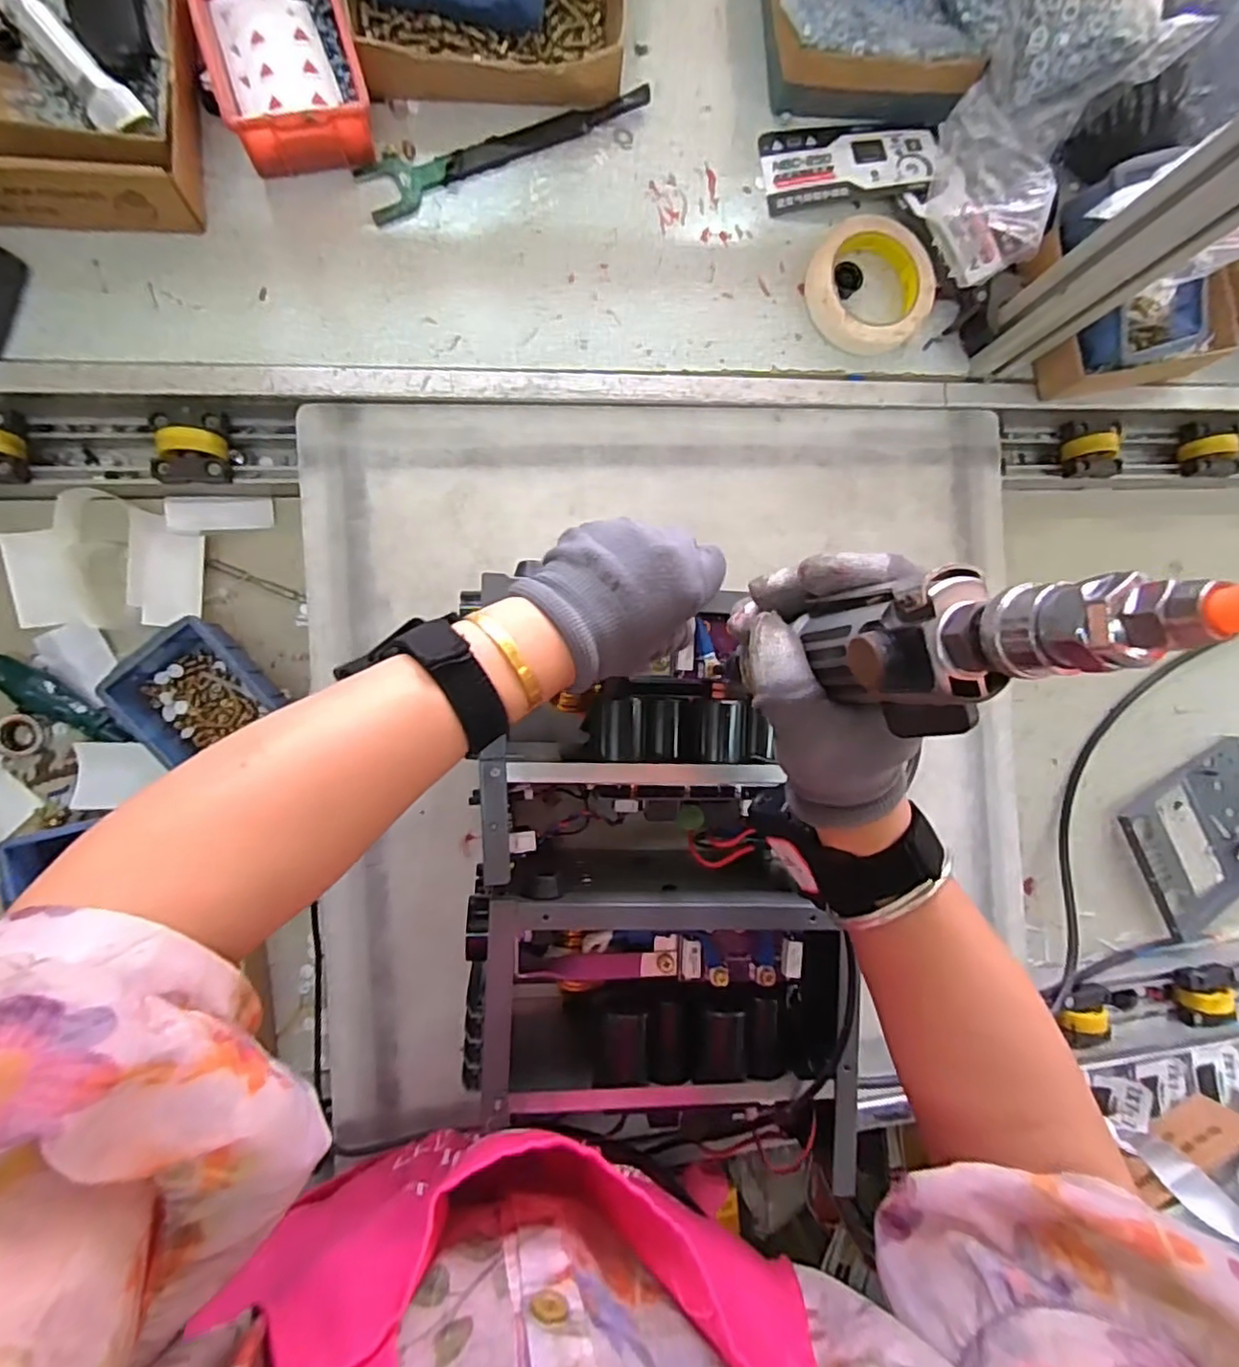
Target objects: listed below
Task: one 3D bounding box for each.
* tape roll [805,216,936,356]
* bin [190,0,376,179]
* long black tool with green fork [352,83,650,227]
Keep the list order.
[{"bbox_3d":[0.211,-0.334,0.539,0.103,0.033,0.104,0,90,-9],"label":"tape roll"},{"bbox_3d":[-0.245,-0.462,0.463,0.098,0.051,0.159,-15,92,-8],"label":"bin"},{"bbox_3d":[-0.088,-0.427,0.506,0.238,0.011,0.039,-27,94,-8],"label":"long black tool with green fork"}]

